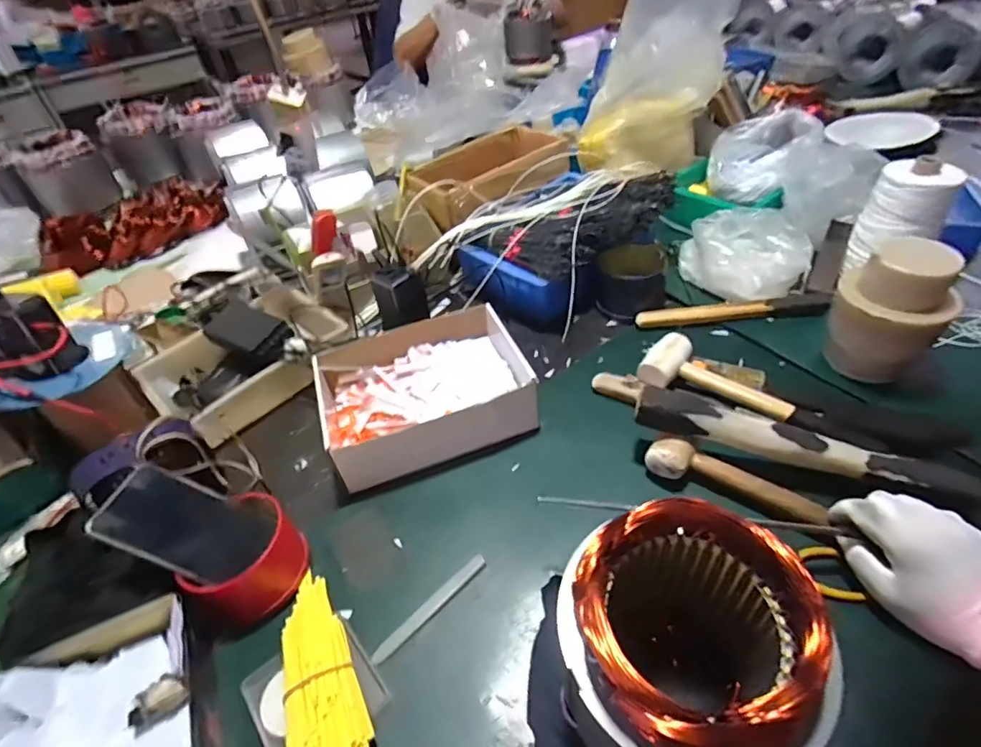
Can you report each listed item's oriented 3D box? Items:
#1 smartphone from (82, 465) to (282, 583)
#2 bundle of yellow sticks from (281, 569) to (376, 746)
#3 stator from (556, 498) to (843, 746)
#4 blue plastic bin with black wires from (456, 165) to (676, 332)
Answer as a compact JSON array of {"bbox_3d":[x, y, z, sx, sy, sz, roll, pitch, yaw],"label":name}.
[{"bbox_3d":[-0.286,0.144,0.479,0.141,0.008,0.077,30,45,-13],"label":"smartphone"},{"bbox_3d":[-0.145,0.252,0.428,0.059,0.026,0.175,-20,47,-13],"label":"bundle of yellow sticks"},{"bbox_3d":[0.121,0.196,0.340,0.138,0.185,0.138,-3,45,4],"label":"stator"},{"bbox_3d":[0.124,-0.227,0.799,0.241,0.121,0.299,27,54,29],"label":"blue plastic bin with black wires"}]

